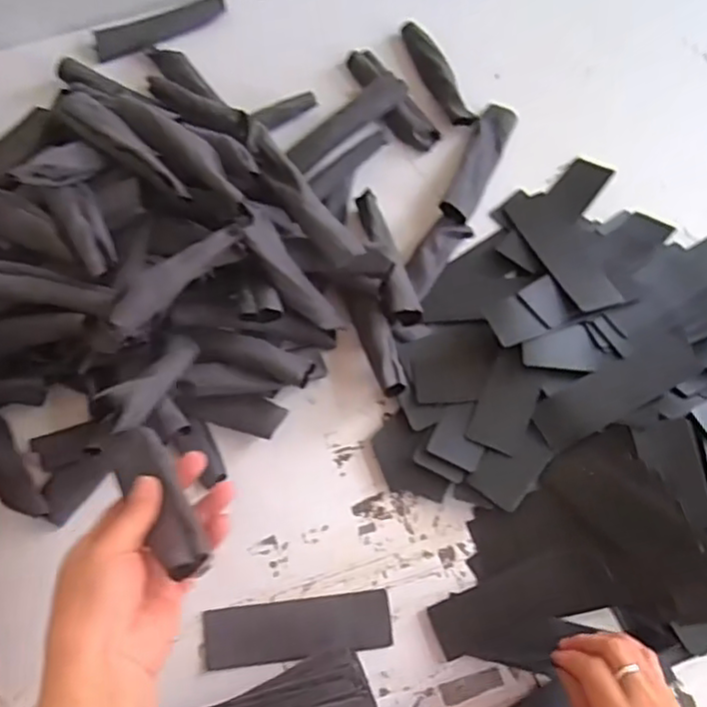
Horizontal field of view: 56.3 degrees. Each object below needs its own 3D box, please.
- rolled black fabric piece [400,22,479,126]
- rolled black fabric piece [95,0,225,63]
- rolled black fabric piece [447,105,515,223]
[{"bbox_3d":[0.090,-0.306,0.714,0.025,0.032,0.146,-22,73,-7],"label":"rolled black fabric piece"},{"bbox_3d":[-0.217,-0.365,0.744,0.149,0.032,0.022,-18,73,-5],"label":"rolled black fabric piece"},{"bbox_3d":[0.130,-0.200,0.678,0.034,0.018,0.139,22,73,7],"label":"rolled black fabric piece"}]

